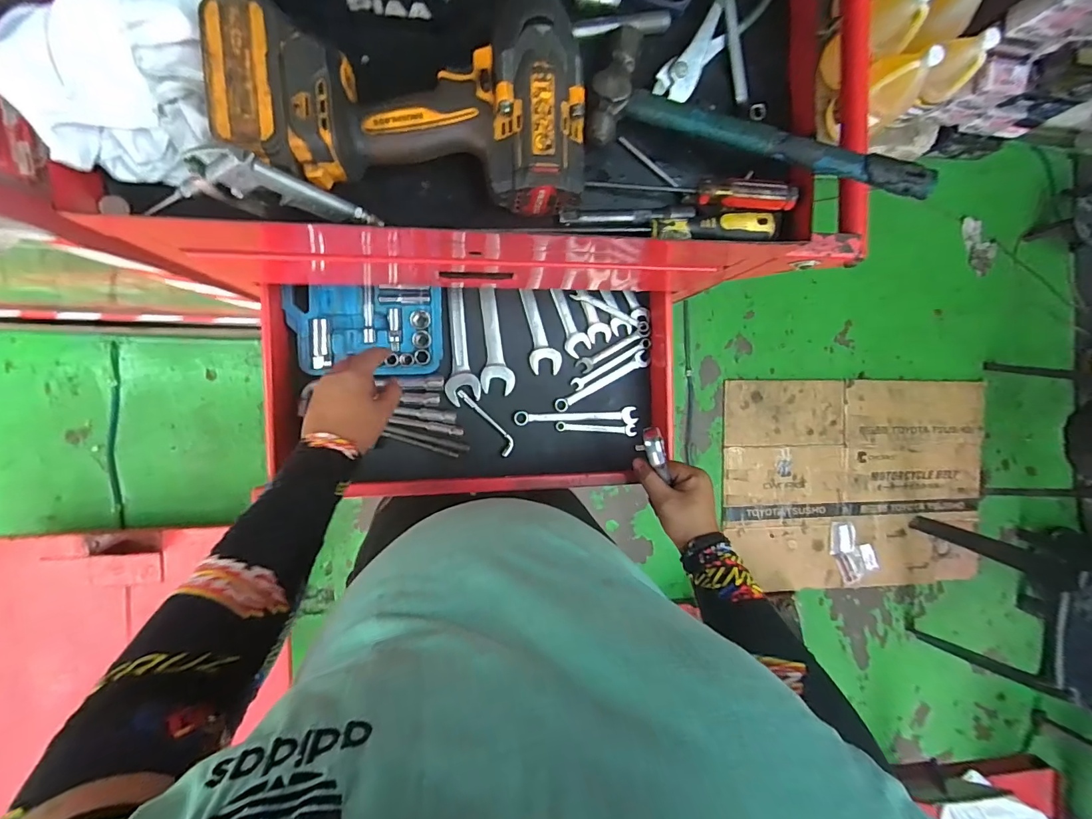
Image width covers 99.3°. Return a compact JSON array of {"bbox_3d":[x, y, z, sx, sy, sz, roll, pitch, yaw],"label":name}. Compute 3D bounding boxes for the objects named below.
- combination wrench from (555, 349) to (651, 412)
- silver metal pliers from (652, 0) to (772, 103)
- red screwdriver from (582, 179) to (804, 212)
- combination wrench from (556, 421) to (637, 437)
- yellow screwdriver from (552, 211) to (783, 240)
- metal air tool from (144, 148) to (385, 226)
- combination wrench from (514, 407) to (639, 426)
[{"bbox_3d":[0.081,-0.039,0.661,0.149,0.004,0.022,-30,96,-6],"label":"combination wrench"},{"bbox_3d":[0.161,-0.353,0.423,0.046,0.012,0.172,37,92,-32],"label":"silver metal pliers"},{"bbox_3d":[0.132,-0.199,0.423,0.179,0.026,0.026,11,90,13],"label":"red screwdriver"},{"bbox_3d":[0.072,0.027,0.663,0.115,0.007,0.017,3,91,-8],"label":"combination wrench"},{"bbox_3d":[0.111,-0.163,0.414,0.187,0.023,0.023,1,91,7],"label":"yellow screwdriver"},{"bbox_3d":[-0.218,-0.171,0.352,0.164,0.067,0.020,-3,74,-12],"label":"metal air tool"},{"bbox_3d":[0.043,0.011,0.657,0.172,0.008,0.024,-2,92,-8],"label":"combination wrench"}]

